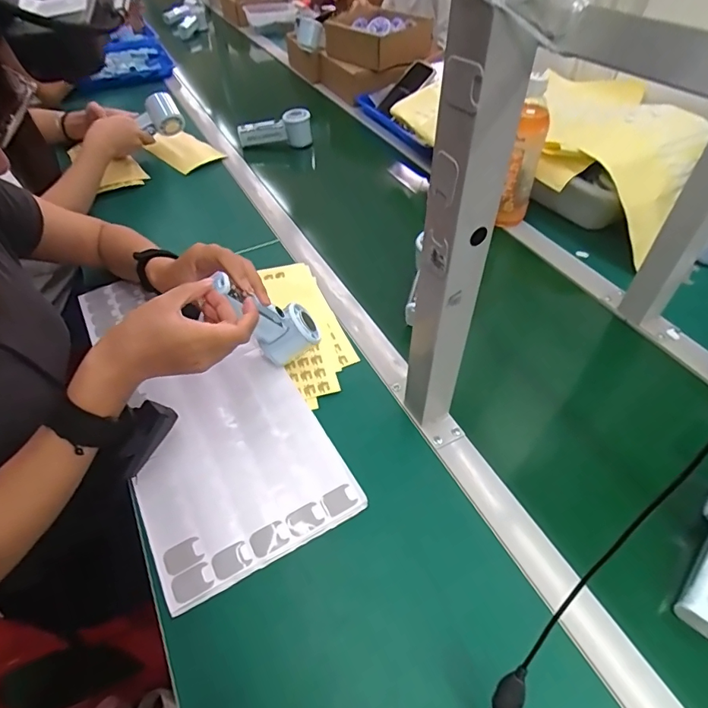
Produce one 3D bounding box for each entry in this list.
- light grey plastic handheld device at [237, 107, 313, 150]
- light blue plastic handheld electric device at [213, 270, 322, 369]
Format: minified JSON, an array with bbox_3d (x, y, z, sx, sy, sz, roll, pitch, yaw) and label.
[{"bbox_3d":[-0.168,-0.475,0.992,0.154,0.068,0.047,-5,47,-3],"label":"light grey plastic handheld device"},{"bbox_3d":[-0.097,-0.042,0.517,0.066,0.150,0.043,-35,51,6],"label":"light blue plastic handheld electric device"}]

